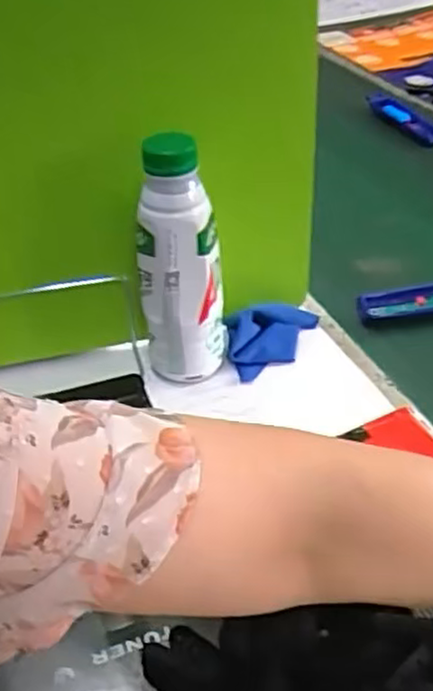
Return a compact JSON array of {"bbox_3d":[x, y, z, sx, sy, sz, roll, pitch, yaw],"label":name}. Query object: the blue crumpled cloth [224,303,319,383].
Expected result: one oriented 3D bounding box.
[{"bbox_3d":[0.053,-0.011,0.625,0.095,0.042,0.053,-13,39,-13],"label":"blue crumpled cloth"}]

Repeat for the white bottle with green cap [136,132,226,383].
[{"bbox_3d":[-0.029,-0.063,0.559,0.064,0.189,0.052,-3,38,-1],"label":"white bottle with green cap"}]

